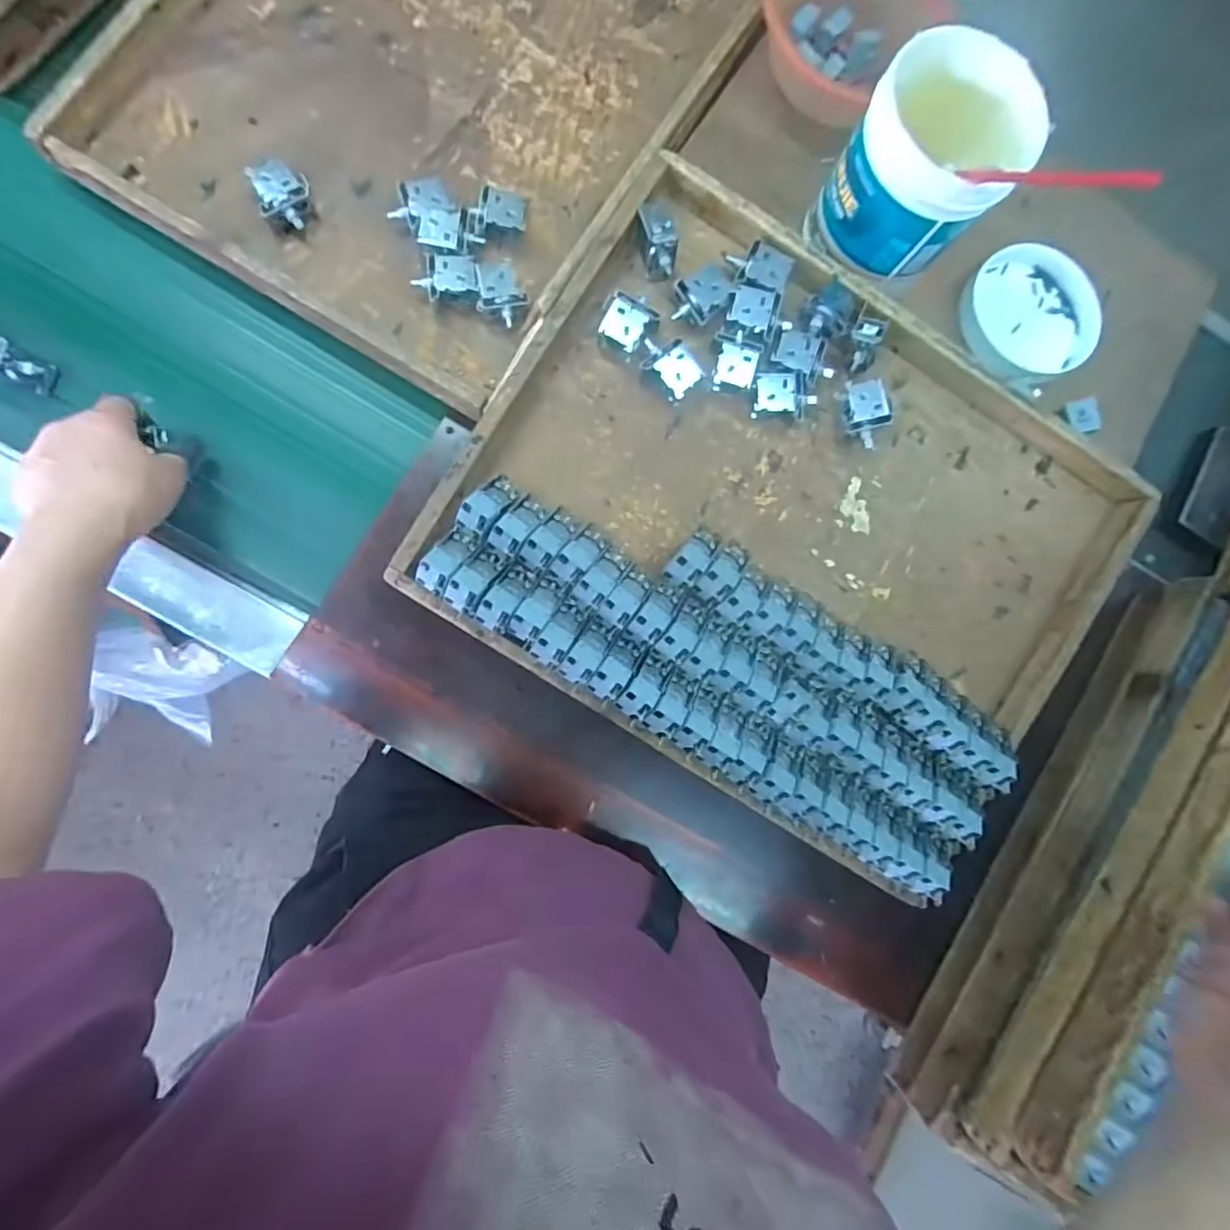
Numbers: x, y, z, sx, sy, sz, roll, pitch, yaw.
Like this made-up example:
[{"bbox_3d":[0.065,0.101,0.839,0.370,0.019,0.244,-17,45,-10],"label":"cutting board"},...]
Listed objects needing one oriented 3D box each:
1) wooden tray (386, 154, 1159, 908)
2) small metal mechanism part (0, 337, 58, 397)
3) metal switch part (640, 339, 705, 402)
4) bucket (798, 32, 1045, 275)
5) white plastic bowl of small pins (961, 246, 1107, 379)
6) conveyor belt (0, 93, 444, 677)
[{"bbox_3d":[0.151,-0.083,0.495,0.498,0.055,0.434,32,81,-4],"label":"wooden tray"},{"bbox_3d":[-0.449,-0.188,0.454,0.009,0.056,0.025,9,82,24],"label":"small metal mechanism part"},{"bbox_3d":[0.042,-0.197,0.491,0.032,0.030,0.051,-44,91,-10],"label":"metal switch part"},{"bbox_3d":[0.233,-0.338,0.454,0.114,0.122,0.118,44,80,-2],"label":"bucket"},{"bbox_3d":[0.375,-0.277,0.561,0.127,0.029,0.121,1,84,-8],"label":"white plastic bowl of small pins"},{"bbox_3d":[-0.572,-0.297,0.447,0.893,0.078,0.269,31,81,-4],"label":"conveyor belt"}]

